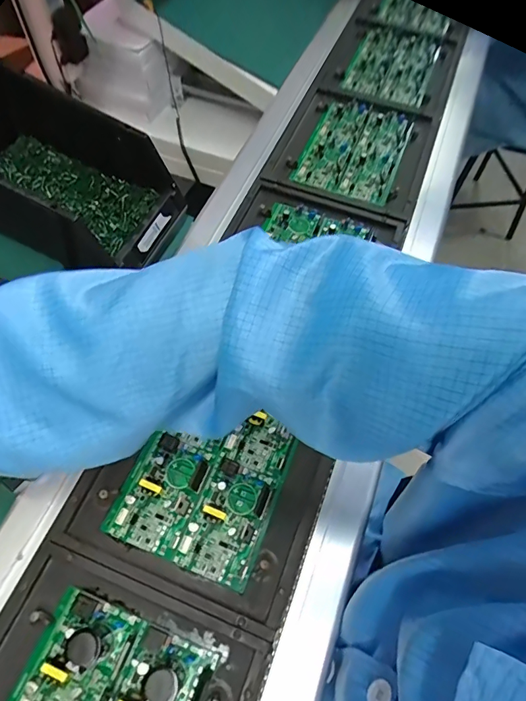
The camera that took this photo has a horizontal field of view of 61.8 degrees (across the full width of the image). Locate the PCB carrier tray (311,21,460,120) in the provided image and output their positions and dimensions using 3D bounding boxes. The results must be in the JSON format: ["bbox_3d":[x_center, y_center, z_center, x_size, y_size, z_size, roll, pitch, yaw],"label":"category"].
[{"bbox_3d":[0.235,-0.518,0.785,0.211,0.035,0.211,20,61,9],"label":"PCB carrier tray"}]

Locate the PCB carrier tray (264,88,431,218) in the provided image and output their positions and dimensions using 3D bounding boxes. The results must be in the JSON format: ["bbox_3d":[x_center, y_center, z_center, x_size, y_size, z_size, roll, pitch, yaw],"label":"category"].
[{"bbox_3d":[0.150,-0.325,0.694,0.210,0.029,0.263,20,61,9],"label":"PCB carrier tray"}]

